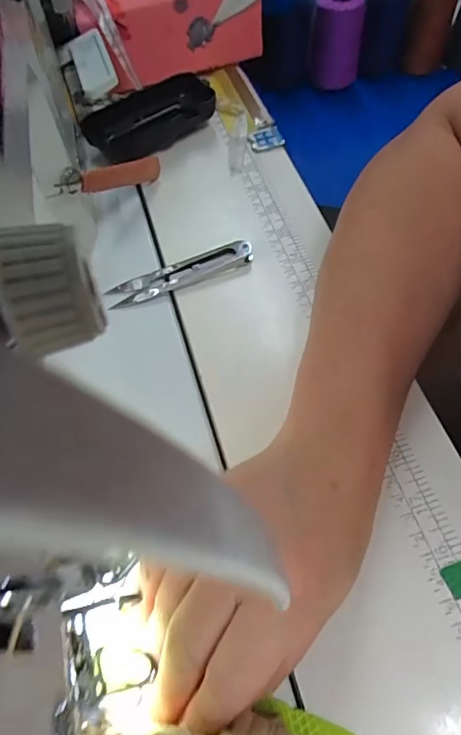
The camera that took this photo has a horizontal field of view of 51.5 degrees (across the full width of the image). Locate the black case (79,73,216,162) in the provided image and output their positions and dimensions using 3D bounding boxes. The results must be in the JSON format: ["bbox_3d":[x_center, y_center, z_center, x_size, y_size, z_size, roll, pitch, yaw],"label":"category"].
[{"bbox_3d":[-0.062,-0.207,0.397,0.111,0.025,0.051,-33,66,-19],"label":"black case"}]

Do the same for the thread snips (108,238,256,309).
[{"bbox_3d":[-0.034,-0.064,0.327,0.100,0.010,0.022,-19,60,-7],"label":"thread snips"}]

